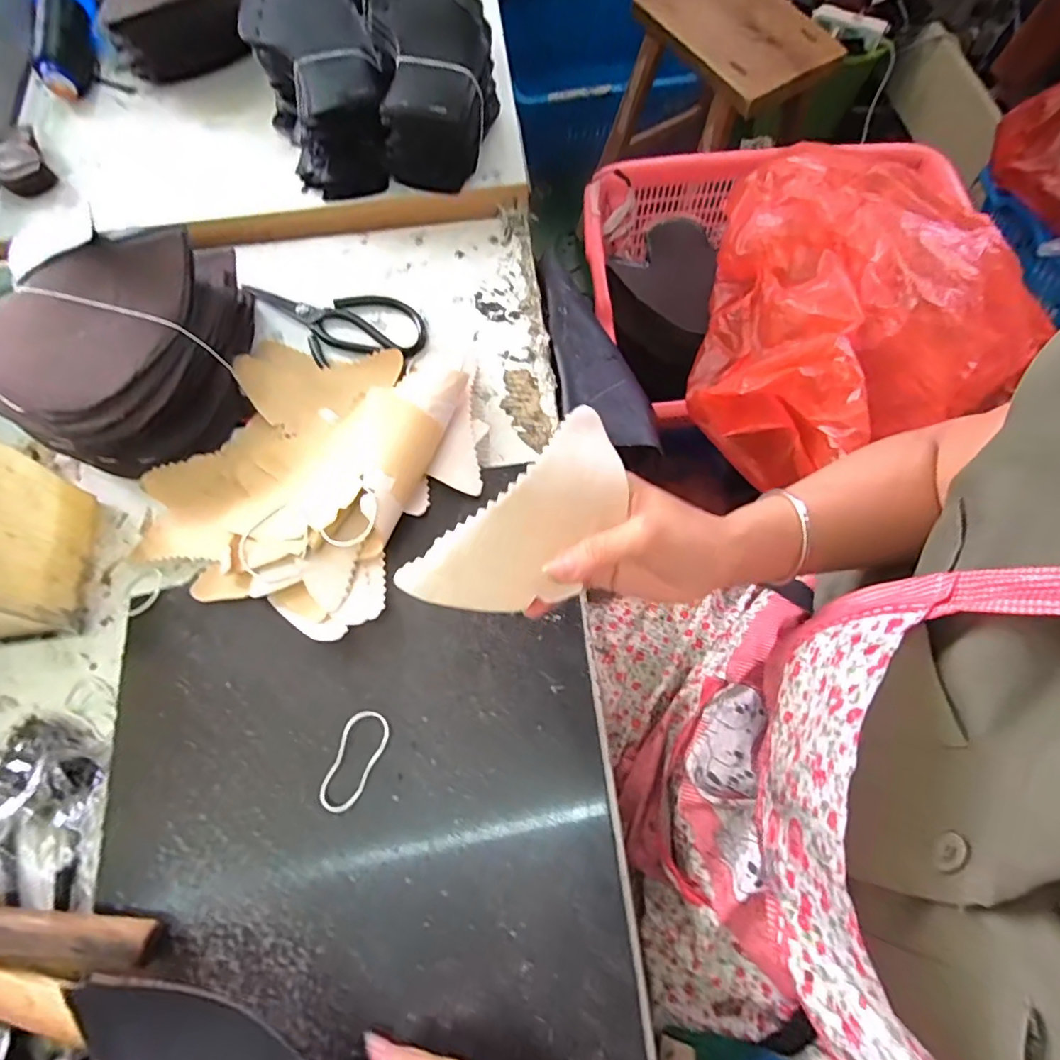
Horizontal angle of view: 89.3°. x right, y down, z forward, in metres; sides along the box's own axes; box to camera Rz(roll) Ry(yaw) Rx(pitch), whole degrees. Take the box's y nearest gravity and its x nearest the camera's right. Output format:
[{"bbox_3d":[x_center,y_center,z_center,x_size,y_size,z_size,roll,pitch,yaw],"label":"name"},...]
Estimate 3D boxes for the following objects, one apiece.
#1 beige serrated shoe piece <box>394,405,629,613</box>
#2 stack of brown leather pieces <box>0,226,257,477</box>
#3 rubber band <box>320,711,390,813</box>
[{"bbox_3d":[-0.002,-0.001,0.297,0.139,0.033,0.061,-42,75,0],"label":"beige serrated shoe piece"},{"bbox_3d":[-0.336,-0.153,0.440,0.212,0.093,0.183,-32,73,-9],"label":"stack of brown leather pieces"},{"bbox_3d":[-0.124,0.161,0.376,0.033,0.004,0.067,23,73,9],"label":"rubber band"}]

